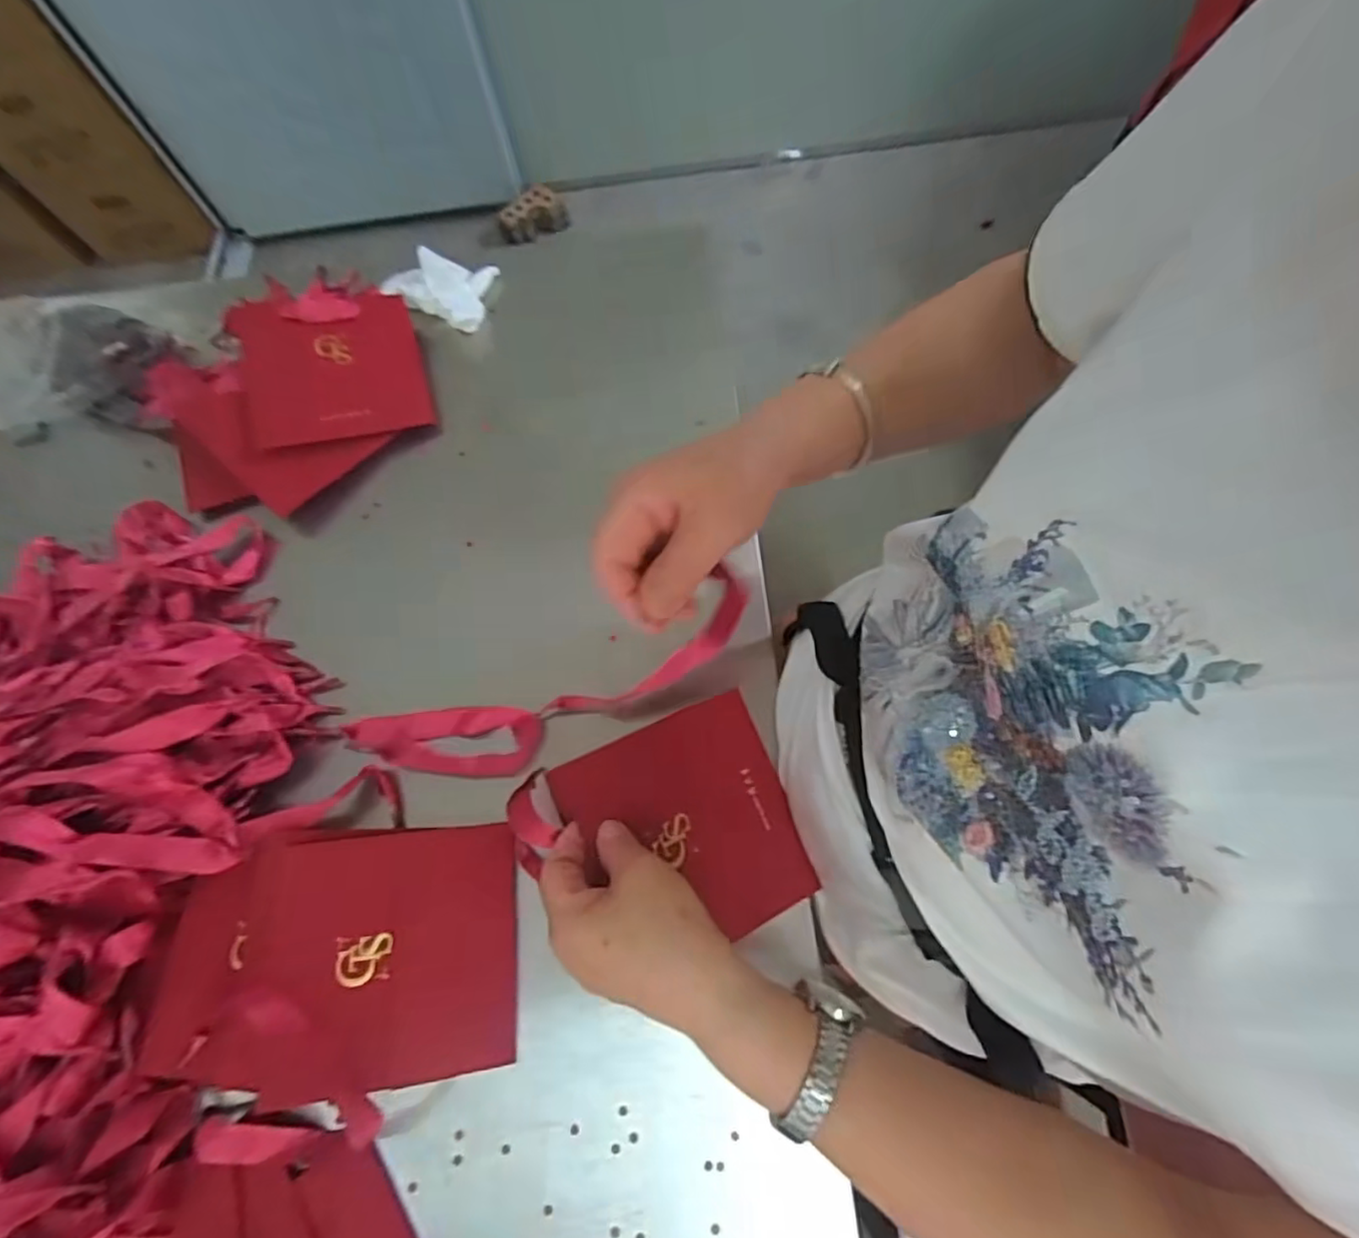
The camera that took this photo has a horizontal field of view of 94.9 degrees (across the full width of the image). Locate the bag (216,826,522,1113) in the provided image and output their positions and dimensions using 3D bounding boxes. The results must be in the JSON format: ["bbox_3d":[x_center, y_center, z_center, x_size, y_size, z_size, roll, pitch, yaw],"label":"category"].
[{"bbox_3d":[-0.184,0.206,0.385,0.158,0.008,0.138,0,66,-15],"label":"bag"}]

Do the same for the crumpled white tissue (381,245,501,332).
[{"bbox_3d":[-0.221,-0.322,0.598,0.099,0.025,0.080,30,74,15],"label":"crumpled white tissue"}]

